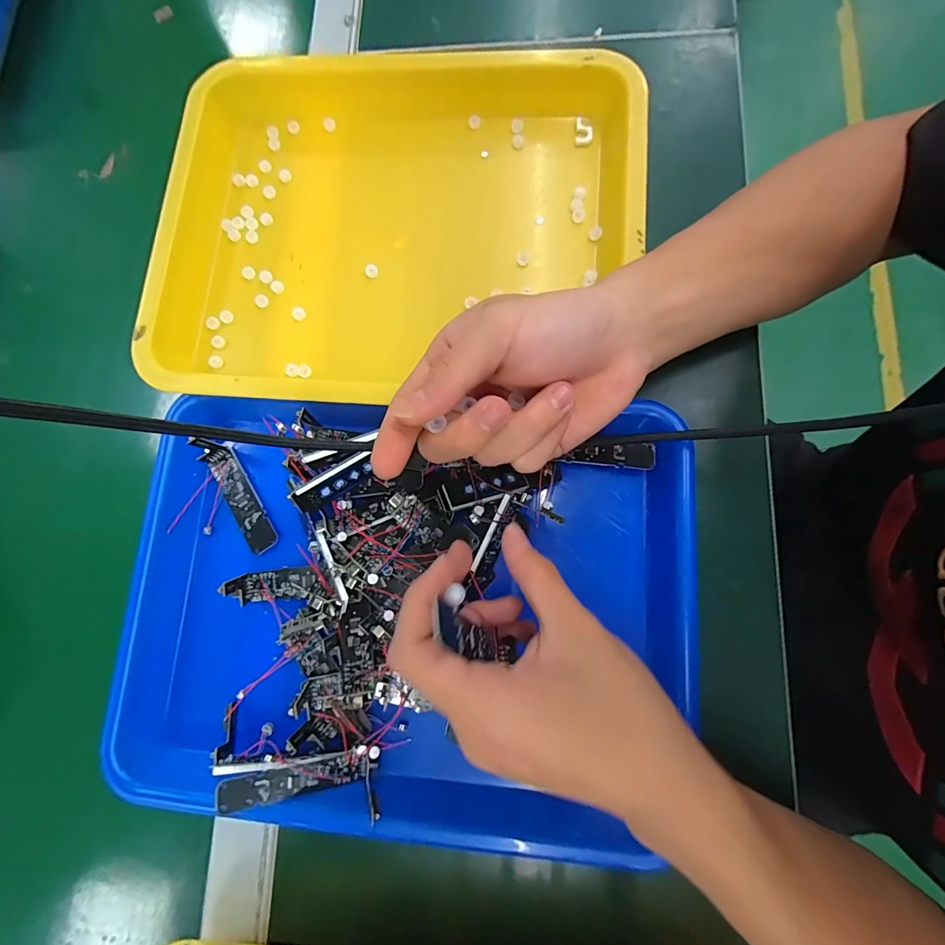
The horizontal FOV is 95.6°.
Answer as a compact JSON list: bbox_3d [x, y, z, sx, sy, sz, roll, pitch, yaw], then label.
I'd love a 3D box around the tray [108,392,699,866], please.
[{"bbox_3d":[-0.042,0.074,0.249,0.343,0.043,0.236,1,80,5],"label":"tray"}]

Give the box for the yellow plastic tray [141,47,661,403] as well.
[{"bbox_3d":[-0.062,-0.174,0.301,0.344,0.046,0.266,5,80,6],"label":"yellow plastic tray"}]

